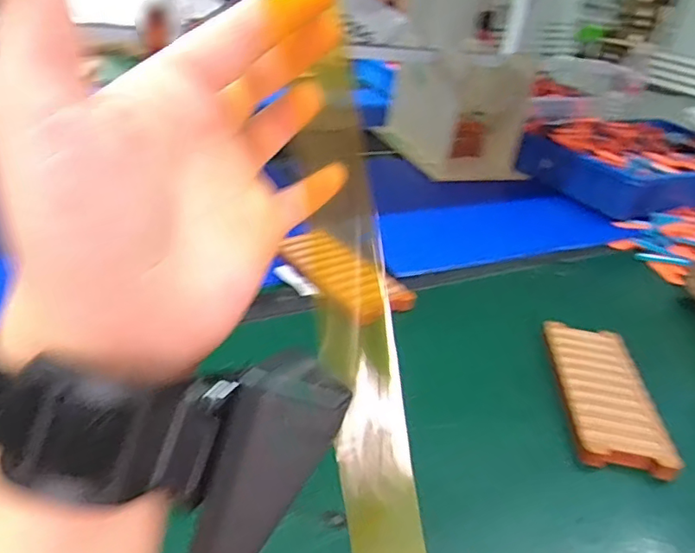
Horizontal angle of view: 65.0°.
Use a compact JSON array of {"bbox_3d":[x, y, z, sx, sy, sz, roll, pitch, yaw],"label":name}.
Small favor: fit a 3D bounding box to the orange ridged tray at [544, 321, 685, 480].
[{"bbox_3d":[0.227,0.102,0.489,0.081,0.018,0.168,9,31,2],"label":"orange ridged tray"}]

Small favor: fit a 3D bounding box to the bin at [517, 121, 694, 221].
[{"bbox_3d":[0.515,-0.203,0.970,0.376,0.091,0.277,-8,34,-25],"label":"bin"}]

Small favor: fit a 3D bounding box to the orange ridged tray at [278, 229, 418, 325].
[{"bbox_3d":[-0.005,-0.005,0.598,0.069,0.016,0.160,-33,51,-25],"label":"orange ridged tray"}]

